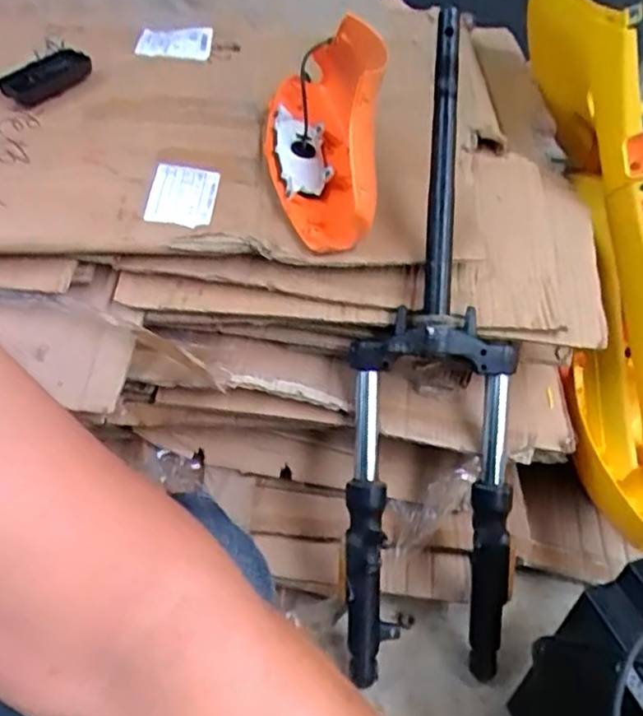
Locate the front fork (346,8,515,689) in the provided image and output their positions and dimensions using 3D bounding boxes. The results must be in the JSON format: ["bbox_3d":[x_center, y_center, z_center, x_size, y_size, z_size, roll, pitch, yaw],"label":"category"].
[{"bbox_3d":[0.119,0.002,0.694,0.174,0.694,0.082,1,6,-5],"label":"front fork"}]

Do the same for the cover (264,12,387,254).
[{"bbox_3d":[-0.003,-0.272,0.722,0.108,0.179,0.269,2,40,-6],"label":"cover"}]

